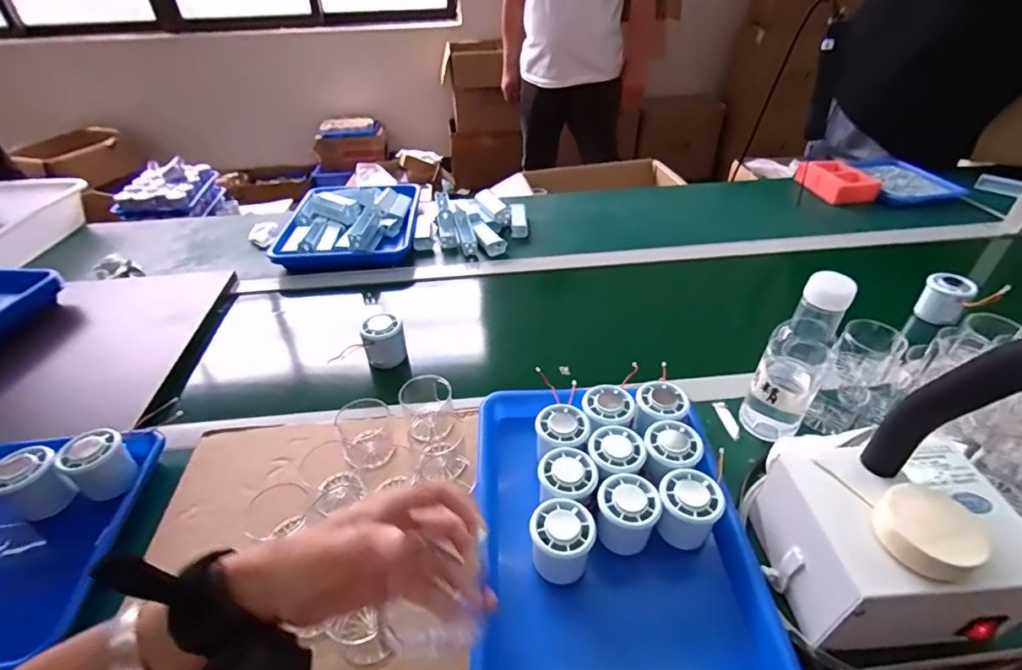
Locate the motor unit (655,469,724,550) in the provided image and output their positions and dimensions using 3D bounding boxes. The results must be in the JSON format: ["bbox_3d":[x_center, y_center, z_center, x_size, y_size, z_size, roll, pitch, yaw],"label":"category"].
[{"bbox_3d":[0.170,0.172,0.487,0.058,0.062,0.059,19,42,24],"label":"motor unit"}]

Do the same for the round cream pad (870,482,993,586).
[{"bbox_3d":[0.310,0.146,0.375,0.061,0.029,0.065,-1,38,1],"label":"round cream pad"}]

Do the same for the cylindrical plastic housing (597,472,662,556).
[{"bbox_3d":[0.112,0.174,0.485,0.055,0.069,0.050,9,39,12],"label":"cylindrical plastic housing"}]

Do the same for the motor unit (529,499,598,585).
[{"bbox_3d":[0.047,0.191,0.465,0.055,0.069,0.051,-1,38,1],"label":"motor unit"}]

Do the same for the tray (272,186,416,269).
[{"bbox_3d":[-0.325,-0.232,1.019,0.255,0.065,0.294,-4,38,-3],"label":"tray"}]

